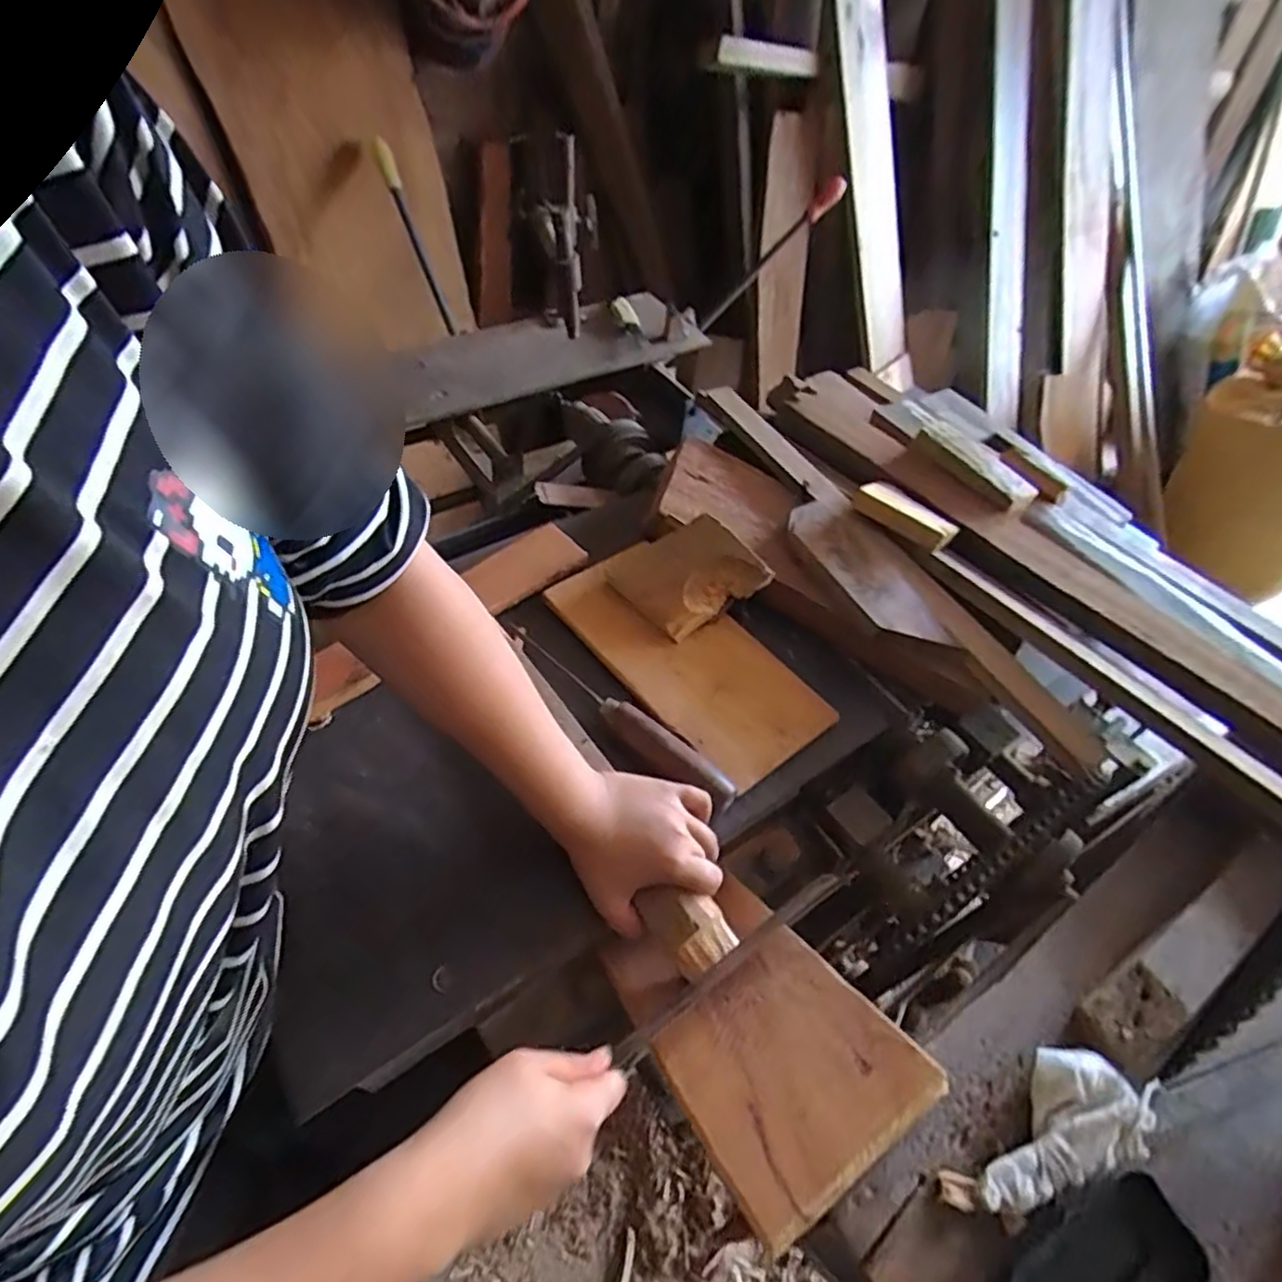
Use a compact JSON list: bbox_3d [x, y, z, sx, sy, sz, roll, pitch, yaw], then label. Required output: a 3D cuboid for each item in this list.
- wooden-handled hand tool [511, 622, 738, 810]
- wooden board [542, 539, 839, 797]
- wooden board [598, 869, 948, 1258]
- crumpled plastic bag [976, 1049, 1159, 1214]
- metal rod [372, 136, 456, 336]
[{"bbox_3d":[-0.027,0.058,0.589,0.262,0.022,0.035,37,57,22],"label":"wooden-handled hand tool"},{"bbox_3d":[0.045,0.011,0.640,0.136,0.017,0.272,-31,62,-26],"label":"wooden board"},{"bbox_3d":[0.073,0.250,0.442,0.134,0.024,0.203,-25,25,-21],"label":"wooden board"},{"bbox_3d":[0.237,0.279,0.387,0.120,0.025,0.057,-9,53,-13],"label":"crumpled plastic bag"},{"bbox_3d":[-0.400,-0.716,1.184,0.029,0.028,0.333,-24,98,-22],"label":"metal rod"}]

